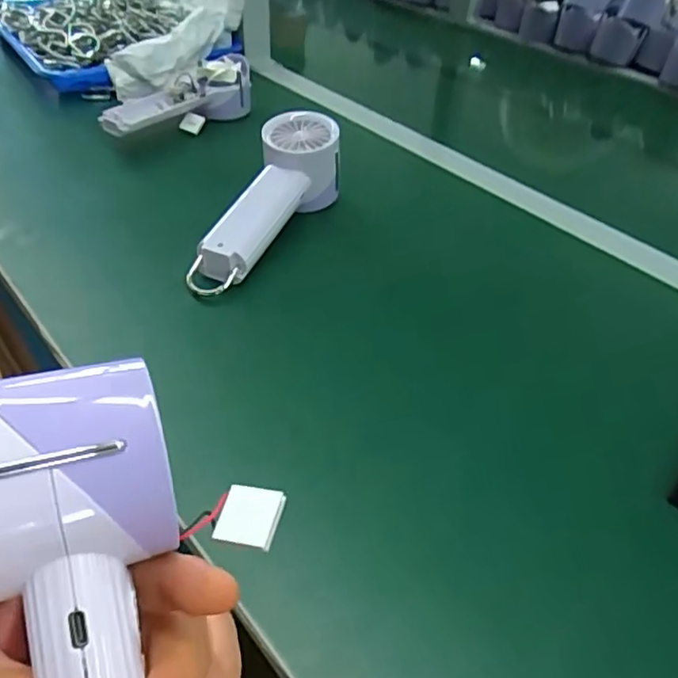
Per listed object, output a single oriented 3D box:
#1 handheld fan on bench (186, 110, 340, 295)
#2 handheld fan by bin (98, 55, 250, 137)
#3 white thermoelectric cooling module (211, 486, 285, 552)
[{"bbox_3d":[-0.057,-0.102,0.477,0.061,0.061,0.195,19,58,17],"label":"handheld fan on bench"},{"bbox_3d":[-0.165,-0.247,0.616,0.054,0.045,0.175,35,51,30],"label":"handheld fan by bin"},{"bbox_3d":[-0.031,0.061,0.206,0.021,0.004,0.020,7,56,16],"label":"white thermoelectric cooling module"}]

